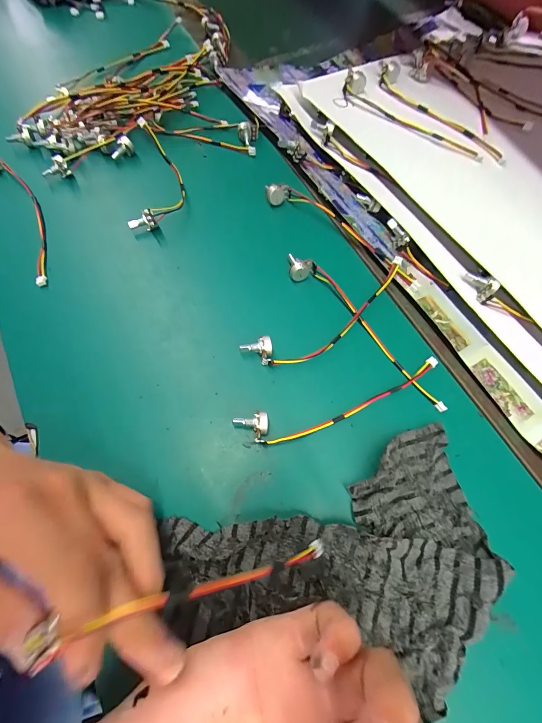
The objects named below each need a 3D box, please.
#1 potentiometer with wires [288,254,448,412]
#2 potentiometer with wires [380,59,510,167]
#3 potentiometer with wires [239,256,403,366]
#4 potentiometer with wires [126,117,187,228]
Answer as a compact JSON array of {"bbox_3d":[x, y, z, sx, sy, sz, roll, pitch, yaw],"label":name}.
[{"bbox_3d":[0.078,-0.030,0.263,0.024,0.020,0.175,-41,76,-15],"label":"potentiometer with wires"},{"bbox_3d":[0.163,-0.239,0.309,0.025,0.015,0.154,-35,74,-13],"label":"potentiometer with wires"},{"bbox_3d":[0.052,-0.034,0.260,0.156,0.016,0.035,-30,73,-12],"label":"potentiometer with wires"},{"bbox_3d":[-0.108,-0.181,0.309,0.048,0.023,0.128,-1,69,-2],"label":"potentiometer with wires"}]

